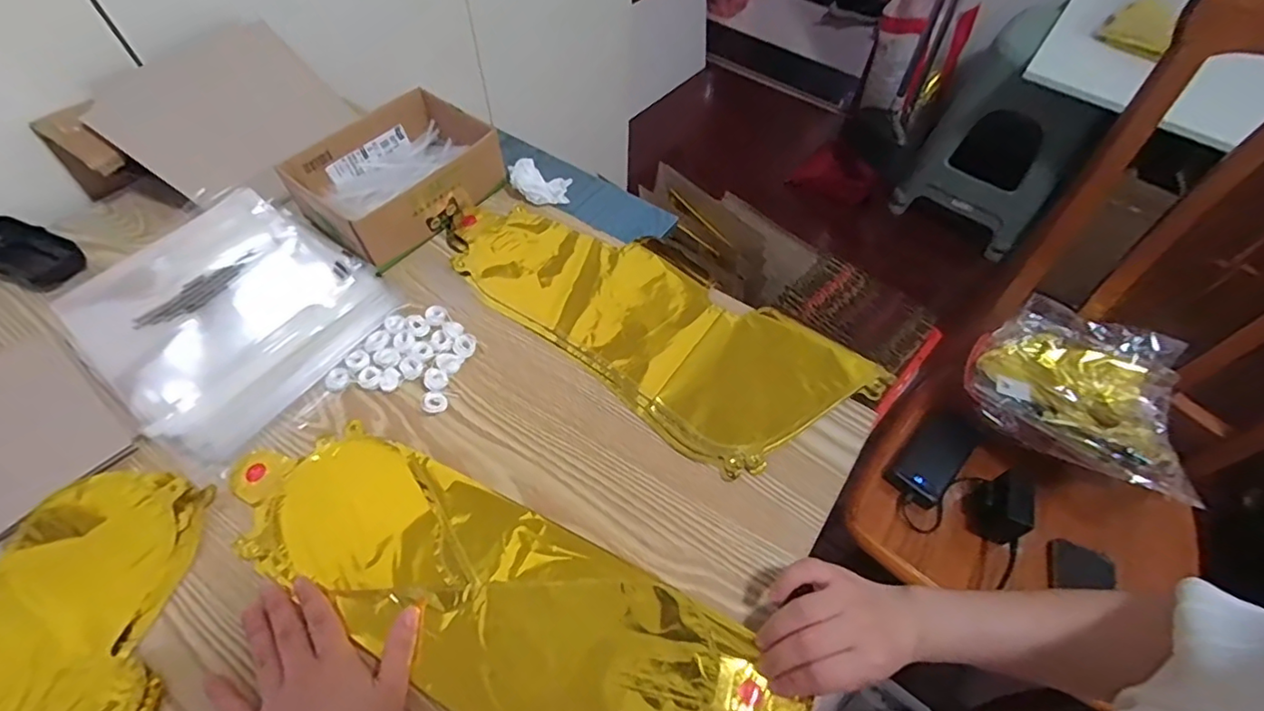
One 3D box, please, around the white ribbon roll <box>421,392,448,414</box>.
[{"bbox_3d":[-0.169,0.040,0.480,0.020,0.010,0.019,1,57,-2],"label":"white ribbon roll"}]

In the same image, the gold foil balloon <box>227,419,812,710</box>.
[{"bbox_3d":[-0.105,0.170,0.404,0.416,0.008,0.132,24,59,13],"label":"gold foil balloon"}]

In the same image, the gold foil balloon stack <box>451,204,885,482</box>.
[{"bbox_3d":[0.011,-0.049,0.541,0.406,0.013,0.179,36,63,20],"label":"gold foil balloon stack"}]

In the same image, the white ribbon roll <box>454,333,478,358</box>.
[{"bbox_3d":[-0.152,-0.009,0.513,0.019,0.006,0.025,5,57,1],"label":"white ribbon roll"}]

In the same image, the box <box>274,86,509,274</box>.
[{"bbox_3d":[-0.243,-0.196,0.597,0.153,0.058,0.197,37,63,20],"label":"box"}]

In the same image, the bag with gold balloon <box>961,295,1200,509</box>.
[{"bbox_3d":[0.638,0.045,0.801,0.266,0.074,0.238,34,62,18],"label":"bag with gold balloon"}]

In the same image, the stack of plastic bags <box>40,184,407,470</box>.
[{"bbox_3d":[-0.377,-0.052,0.520,0.253,0.027,0.214,34,62,18],"label":"stack of plastic bags"}]

